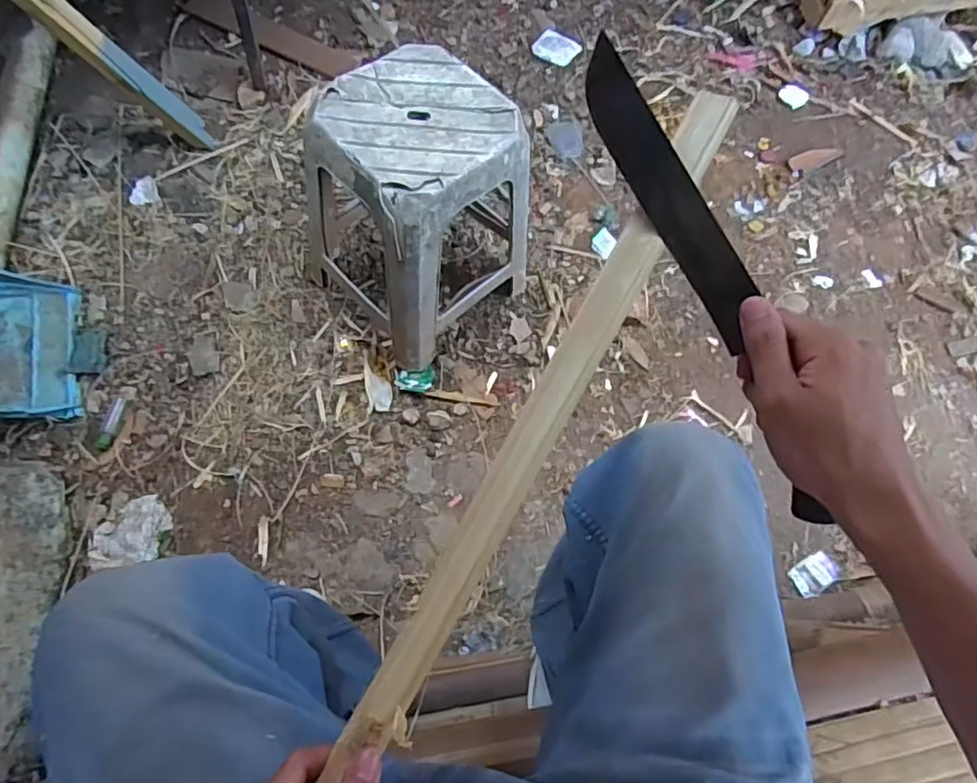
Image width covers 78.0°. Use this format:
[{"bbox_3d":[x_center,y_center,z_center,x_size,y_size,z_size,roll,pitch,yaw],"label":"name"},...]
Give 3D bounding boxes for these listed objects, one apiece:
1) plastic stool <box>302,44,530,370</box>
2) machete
[{"bbox_3d":[-0.136,-0.328,1.152,0.319,0.443,0.337,43,73,13],"label":"plastic stool"},{"bbox_3d":[0.128,-0.057,0.336,0.028,0.020,0.284,-31,96,-14],"label":"machete"}]

